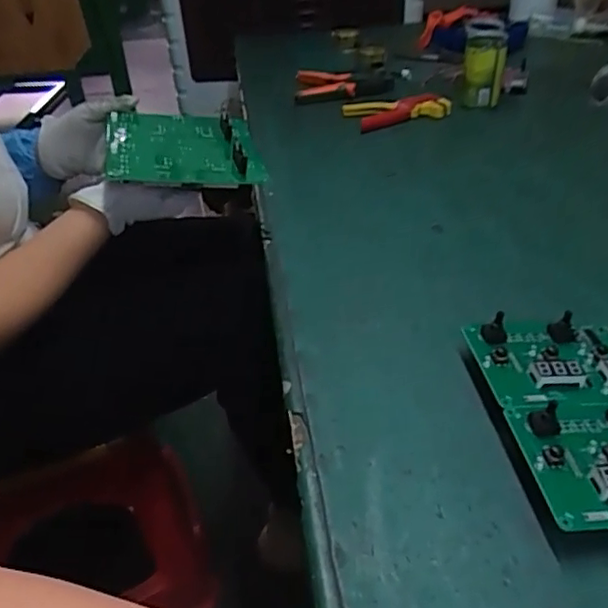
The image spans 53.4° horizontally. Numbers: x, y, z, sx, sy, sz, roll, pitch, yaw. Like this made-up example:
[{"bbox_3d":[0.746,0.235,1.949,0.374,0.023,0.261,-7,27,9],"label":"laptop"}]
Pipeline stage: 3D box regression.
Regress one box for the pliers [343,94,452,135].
[{"bbox_3d":[0.149,-0.326,0.996,0.157,0.028,0.086,-9,35,-11],"label":"pliers"}]

